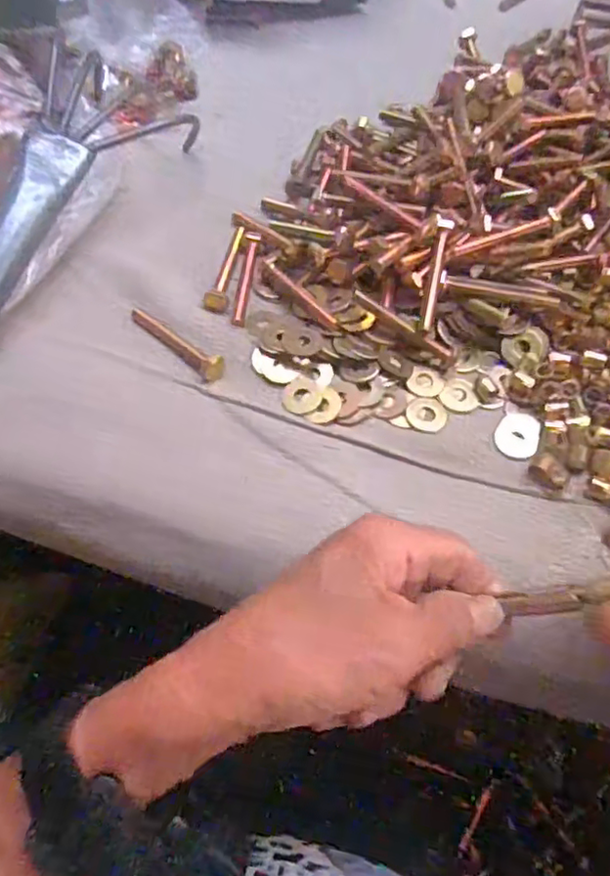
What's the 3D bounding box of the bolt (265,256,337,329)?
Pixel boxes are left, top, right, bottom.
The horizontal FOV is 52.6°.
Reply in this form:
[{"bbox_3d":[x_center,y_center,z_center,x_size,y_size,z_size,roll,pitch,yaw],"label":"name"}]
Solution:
[{"bbox_3d":[-0.003,-0.081,0.347,0.008,0.008,0.064,-31,63,-18],"label":"bolt"}]

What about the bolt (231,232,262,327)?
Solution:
[{"bbox_3d":[-0.035,-0.095,0.364,0.009,0.007,0.069,4,58,3],"label":"bolt"}]

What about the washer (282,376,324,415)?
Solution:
[{"bbox_3d":[-0.001,-0.023,0.323,0.020,0.004,0.022,7,58,5],"label":"washer"}]

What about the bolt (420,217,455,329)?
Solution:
[{"bbox_3d":[0.069,-0.087,0.327,0.009,0.009,0.063,12,79,7],"label":"bolt"}]

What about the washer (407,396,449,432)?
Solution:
[{"bbox_3d":[0.063,-0.013,0.319,0.020,0.004,0.021,11,59,7],"label":"washer"}]

